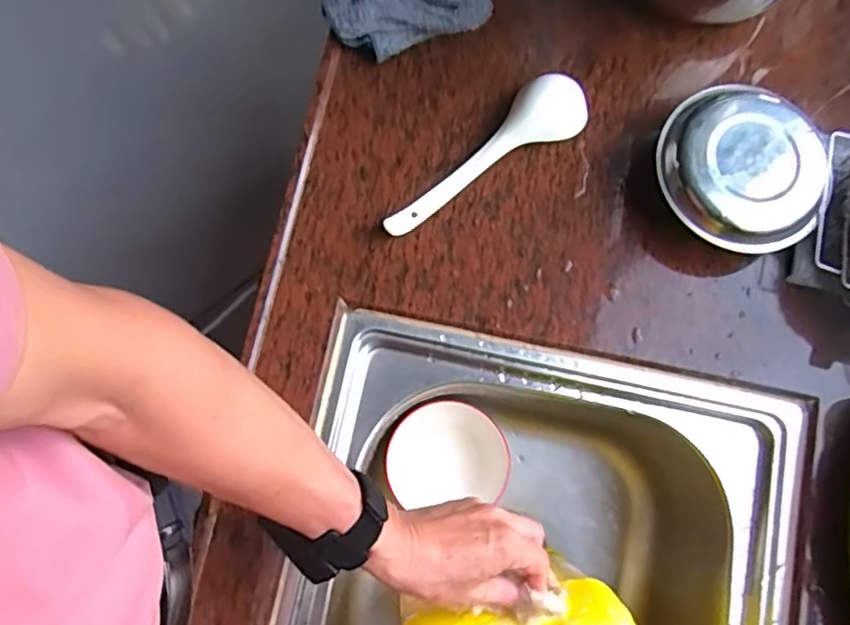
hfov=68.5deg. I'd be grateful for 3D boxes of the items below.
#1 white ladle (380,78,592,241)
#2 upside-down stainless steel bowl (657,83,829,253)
[{"bbox_3d":[0.052,-0.148,0.567,0.219,0.038,0.056,-30,81,-7],"label":"white ladle"},{"bbox_3d":[0.284,-0.125,0.560,0.124,0.062,0.145,-24,80,-6],"label":"upside-down stainless steel bowl"}]

